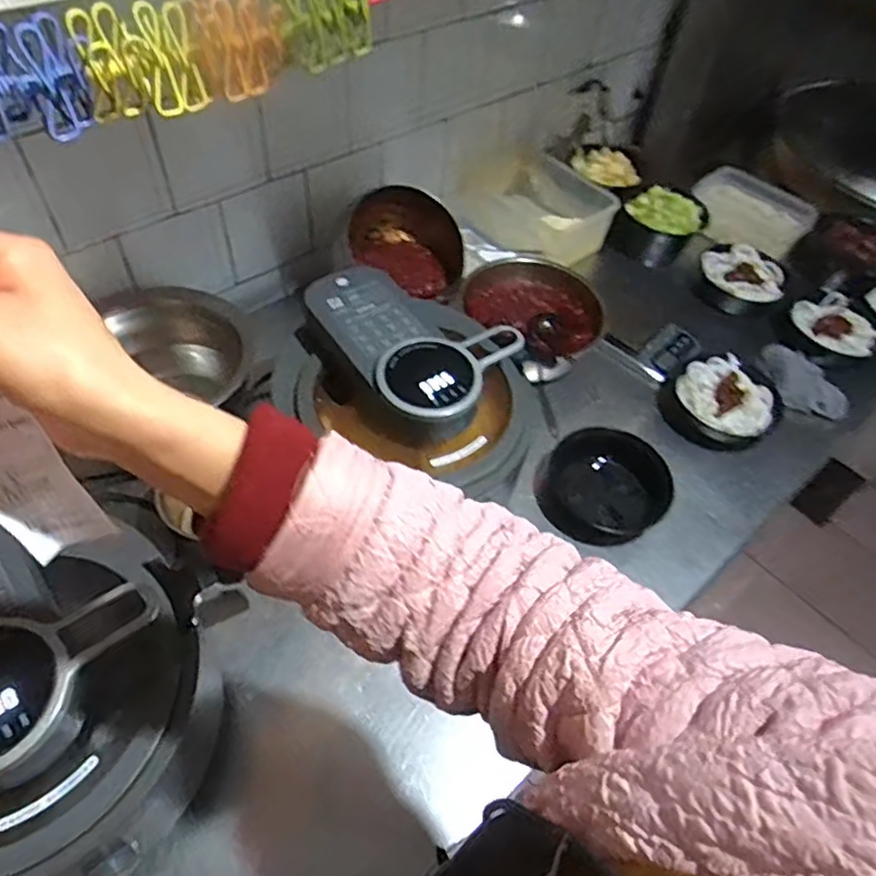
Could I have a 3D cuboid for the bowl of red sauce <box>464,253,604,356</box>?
[{"bbox_3d":[0.167,-0.219,1.072,0.228,0.088,0.186,38,57,23],"label":"bowl of red sauce"}]

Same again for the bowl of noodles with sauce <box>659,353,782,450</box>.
[{"bbox_3d":[0.458,-0.058,1.010,0.166,0.068,0.157,3,51,-3],"label":"bowl of noodles with sauce"}]

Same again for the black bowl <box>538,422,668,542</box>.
[{"bbox_3d":[0.242,0.066,0.901,0.161,0.058,0.177,3,51,-3],"label":"black bowl"}]

